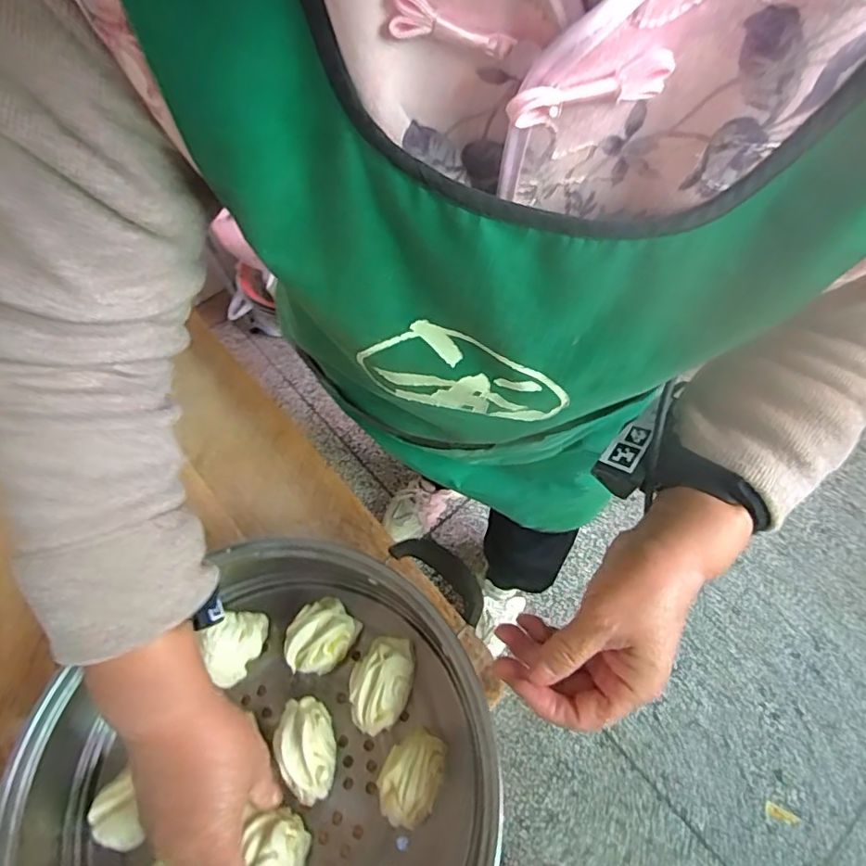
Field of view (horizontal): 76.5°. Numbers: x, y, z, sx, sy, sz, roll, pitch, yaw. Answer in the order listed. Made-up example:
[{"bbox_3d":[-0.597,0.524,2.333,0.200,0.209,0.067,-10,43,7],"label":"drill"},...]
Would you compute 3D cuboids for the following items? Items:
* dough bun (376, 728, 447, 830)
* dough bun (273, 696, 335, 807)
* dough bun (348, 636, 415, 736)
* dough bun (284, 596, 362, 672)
[{"bbox_3d":[-0.015,0.242,0.389,0.043,0.043,0.058,17,64,15],"label":"dough bun"},{"bbox_3d":[-0.091,0.230,0.403,0.039,0.042,0.068,-14,60,-1],"label":"dough bun"},{"bbox_3d":[-0.040,0.191,0.421,0.045,0.038,0.070,19,64,16],"label":"dough bun"},{"bbox_3d":[-0.091,0.164,0.445,0.051,0.037,0.059,19,64,16],"label":"dough bun"}]

